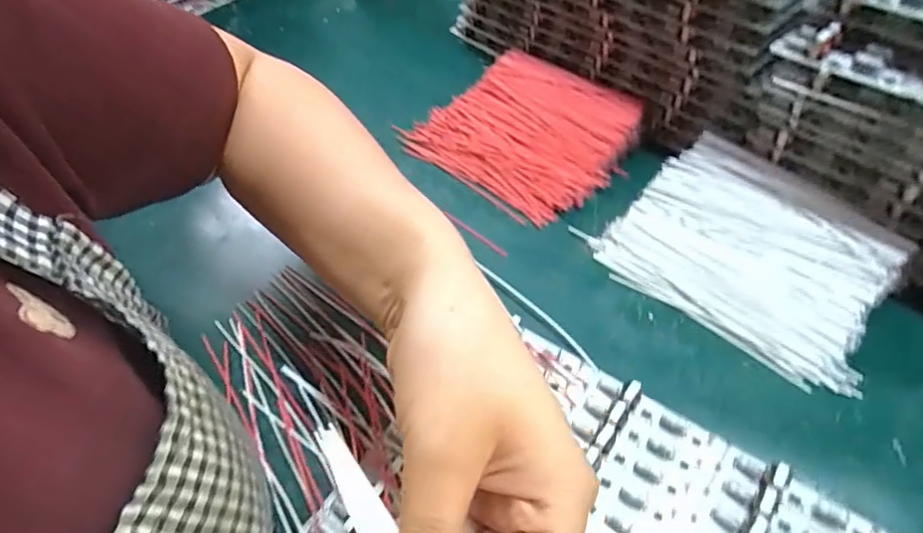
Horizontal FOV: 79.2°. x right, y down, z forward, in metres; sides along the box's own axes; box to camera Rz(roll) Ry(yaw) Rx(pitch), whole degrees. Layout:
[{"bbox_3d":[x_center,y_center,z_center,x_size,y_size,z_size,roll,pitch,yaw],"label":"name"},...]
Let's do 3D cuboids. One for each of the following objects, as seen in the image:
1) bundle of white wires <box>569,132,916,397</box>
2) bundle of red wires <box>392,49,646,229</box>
[{"bbox_3d":[0.179,-0.010,0.347,0.117,0.028,0.156,-37,56,-22],"label":"bundle of white wires"},{"bbox_3d":[0.050,-0.113,0.450,0.162,0.020,0.138,36,62,29],"label":"bundle of red wires"}]

